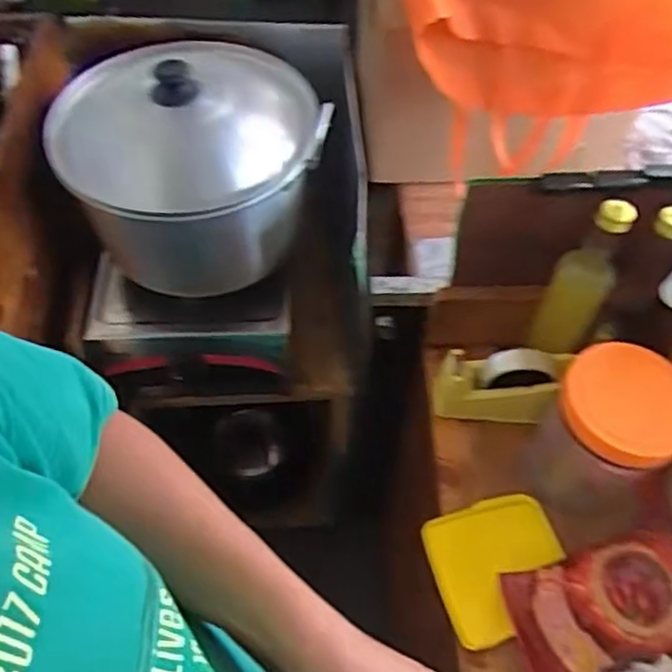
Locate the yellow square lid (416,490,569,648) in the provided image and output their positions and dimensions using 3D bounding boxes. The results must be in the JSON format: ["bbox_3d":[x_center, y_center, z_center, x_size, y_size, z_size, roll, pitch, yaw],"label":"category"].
[{"bbox_3d":[0.175,0.246,0.740,0.140,0.018,0.138,-15,57,-9],"label":"yellow square lid"}]

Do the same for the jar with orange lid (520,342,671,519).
[{"bbox_3d":[0.288,0.103,0.733,0.124,0.160,0.133,0,56,0],"label":"jar with orange lid"}]

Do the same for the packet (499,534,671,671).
[{"bbox_3d":[0.279,0.275,0.699,0.198,0.041,0.126,-16,57,-10],"label":"packet"}]

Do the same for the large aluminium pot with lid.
[{"bbox_3d":[-0.181,-0.245,0.917,0.330,0.220,0.313,0,56,0],"label":"large aluminium pot with lid"}]

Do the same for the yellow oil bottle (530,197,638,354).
[{"bbox_3d":[0.266,-0.060,0.741,0.062,0.205,0.053,25,60,17],"label":"yellow oil bottle"}]

